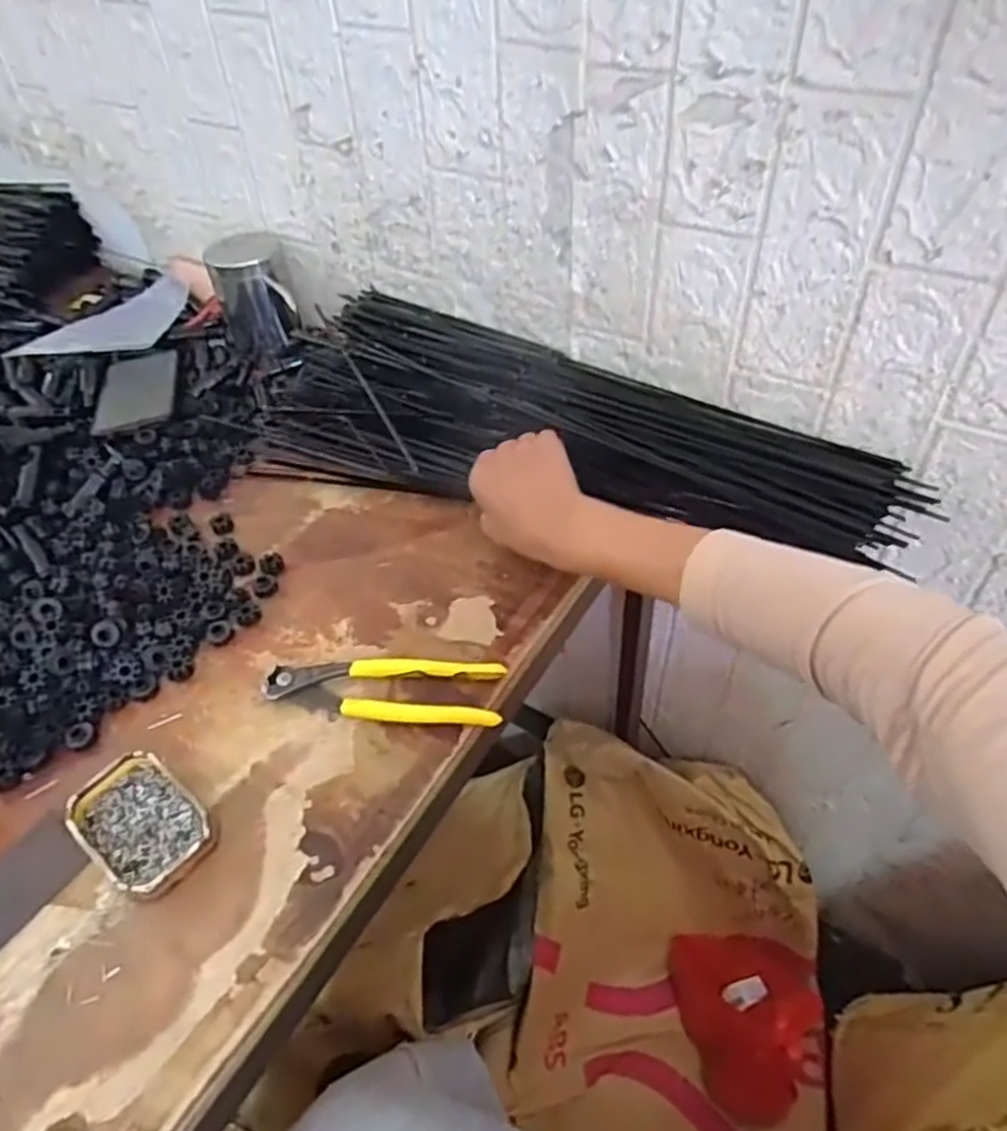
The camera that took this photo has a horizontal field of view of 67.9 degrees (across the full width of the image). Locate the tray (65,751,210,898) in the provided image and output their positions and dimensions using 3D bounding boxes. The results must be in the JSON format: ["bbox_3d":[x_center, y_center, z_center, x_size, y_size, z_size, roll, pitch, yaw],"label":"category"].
[{"bbox_3d":[-0.224,0.160,0.463,0.090,0.021,0.060,34,59,28],"label":"tray"}]

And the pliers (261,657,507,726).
[{"bbox_3d":[-0.084,0.087,0.521,0.163,0.013,0.047,1,49,4],"label":"pliers"}]

